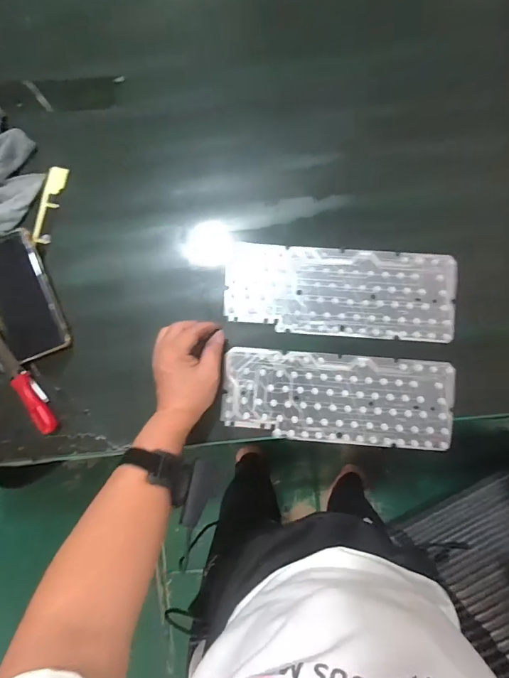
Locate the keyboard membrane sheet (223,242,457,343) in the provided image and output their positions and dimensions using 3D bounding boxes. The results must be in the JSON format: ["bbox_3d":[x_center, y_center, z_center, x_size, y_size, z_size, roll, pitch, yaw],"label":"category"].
[{"bbox_3d":[0.107,-0.060,0.523,0.286,0.008,0.109,5,87,2],"label":"keyboard membrane sheet"}]

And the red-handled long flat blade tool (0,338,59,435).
[{"bbox_3d":[-0.318,0.022,0.513,0.022,0.012,0.225,-35,88,1],"label":"red-handled long flat blade tool"}]

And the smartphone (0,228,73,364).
[{"bbox_3d":[-0.305,-0.056,0.532,0.080,0.009,0.163,-22,88,2],"label":"smartphone"}]

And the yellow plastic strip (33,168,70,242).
[{"bbox_3d":[-0.266,-0.175,0.534,0.023,0.005,0.102,13,89,-23],"label":"yellow plastic strip"}]

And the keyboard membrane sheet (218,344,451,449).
[{"bbox_3d":[0.103,0.074,0.514,0.279,0.010,0.105,5,89,2],"label":"keyboard membrane sheet"}]

